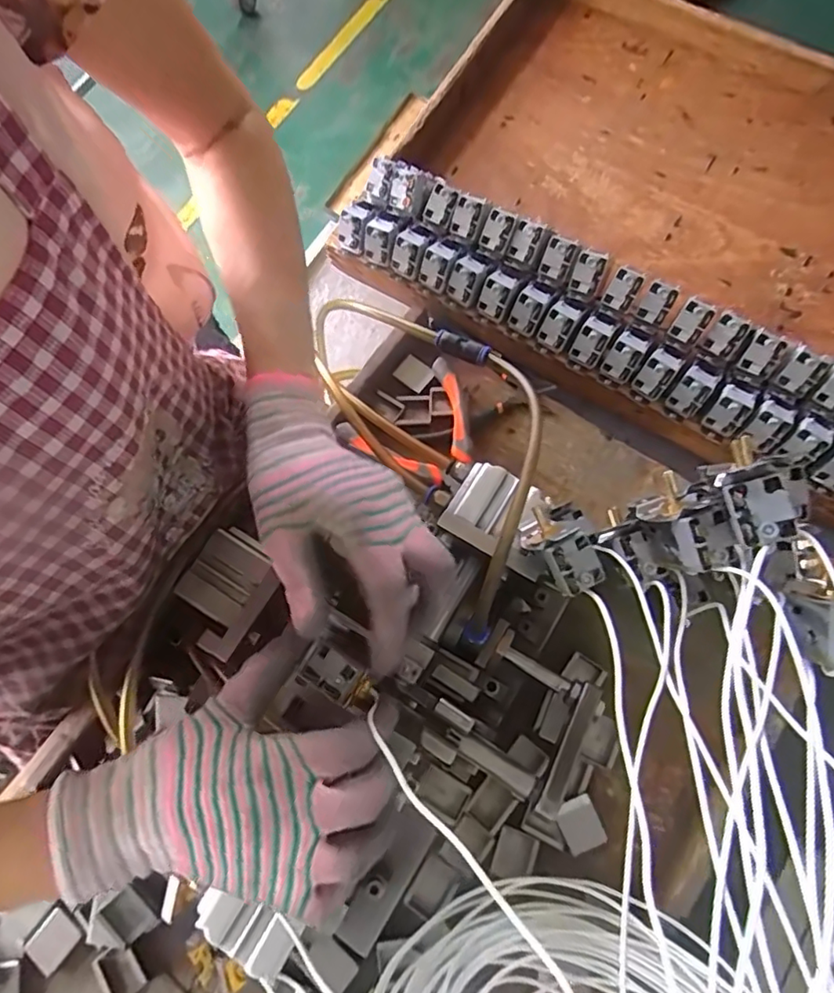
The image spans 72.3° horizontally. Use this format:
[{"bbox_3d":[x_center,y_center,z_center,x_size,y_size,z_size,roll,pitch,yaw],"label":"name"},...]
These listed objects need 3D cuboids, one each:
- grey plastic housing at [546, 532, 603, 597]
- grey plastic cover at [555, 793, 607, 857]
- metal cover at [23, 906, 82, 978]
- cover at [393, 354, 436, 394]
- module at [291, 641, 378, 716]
[{"bbox_3d":[0.085,0.036,0.312,0.025,0.016,0.030,-25,93,2],"label":"grey plastic housing"},{"bbox_3d":[0.107,0.216,0.375,0.026,0.006,0.031,-22,74,-4],"label":"grey plastic cover"},{"bbox_3d":[-0.241,0.294,0.378,0.027,0.005,0.031,36,79,11],"label":"metal cover"},{"bbox_3d":[-0.003,-0.105,0.489,0.034,0.005,0.024,40,86,24],"label":"cover"},{"bbox_3d":[-0.044,0.103,0.321,0.045,0.010,0.024,26,77,7],"label":"module"}]

